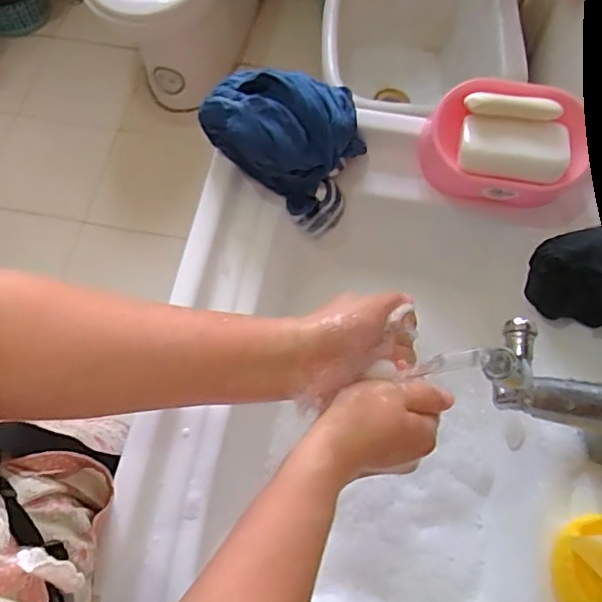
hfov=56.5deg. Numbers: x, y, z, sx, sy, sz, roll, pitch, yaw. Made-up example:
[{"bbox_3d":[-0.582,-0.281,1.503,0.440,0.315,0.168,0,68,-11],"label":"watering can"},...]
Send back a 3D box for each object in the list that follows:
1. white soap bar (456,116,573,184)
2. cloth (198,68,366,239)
[{"bbox_3d":[0.203,-0.144,0.535,0.098,0.027,0.050,6,67,3],"label":"white soap bar"},{"bbox_3d":[-0.015,-0.165,0.577,0.149,0.123,0.106,24,69,10],"label":"cloth"}]

